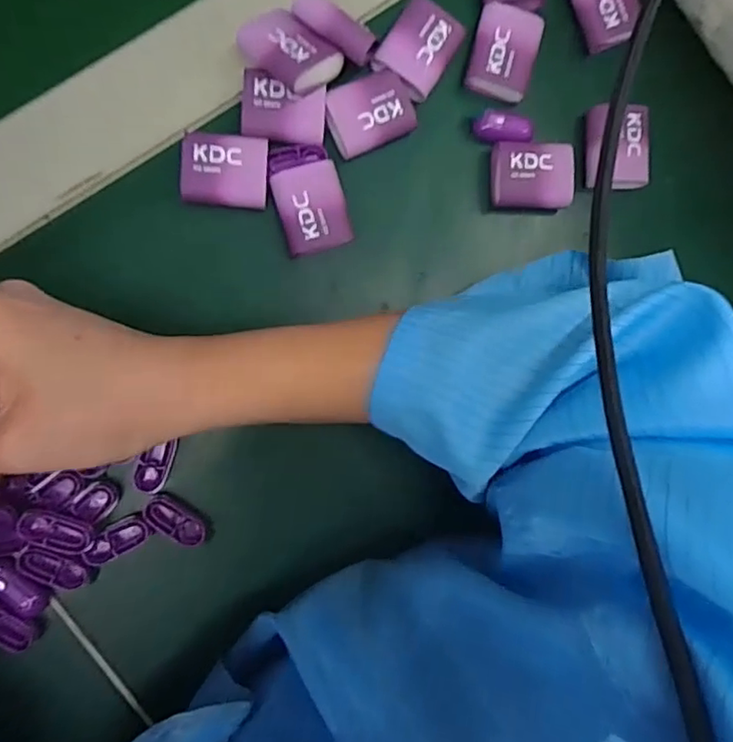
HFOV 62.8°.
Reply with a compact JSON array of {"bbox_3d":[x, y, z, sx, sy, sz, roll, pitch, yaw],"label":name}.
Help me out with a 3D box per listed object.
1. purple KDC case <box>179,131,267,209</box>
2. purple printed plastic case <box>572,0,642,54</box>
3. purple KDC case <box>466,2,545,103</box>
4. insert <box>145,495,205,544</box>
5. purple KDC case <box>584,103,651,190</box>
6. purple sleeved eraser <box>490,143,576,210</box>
[{"bbox_3d":[-0.071,-0.100,0.301,0.041,0.013,0.034,1,90,-7],"label":"purple KDC case"},{"bbox_3d":[0.131,-0.203,0.330,0.033,0.010,0.047,-17,92,-7],"label":"purple printed plastic case"},{"bbox_3d":[0.075,-0.172,0.323,0.035,0.009,0.046,14,88,-7],"label":"purple KDC case"},{"bbox_3d":[-0.097,0.077,0.305,0.032,0.006,0.016,38,86,-5],"label":"insert"},{"bbox_3d":[0.140,-0.125,0.335,0.033,0.014,0.045,1,90,-7],"label":"purple KDC case"},{"bbox_3d":[0.091,-0.106,0.327,0.042,0.012,0.034,2,90,-7],"label":"purple sleeved eraser"}]

